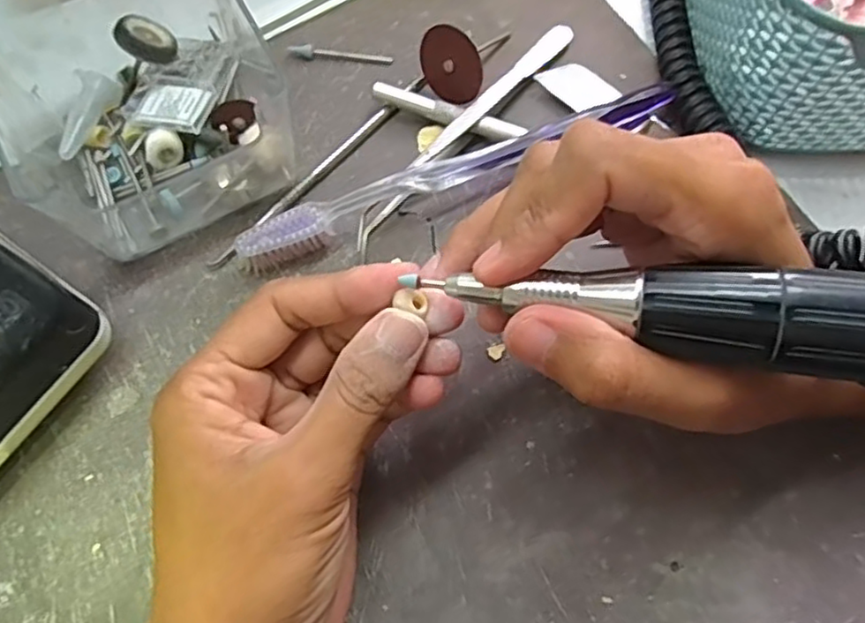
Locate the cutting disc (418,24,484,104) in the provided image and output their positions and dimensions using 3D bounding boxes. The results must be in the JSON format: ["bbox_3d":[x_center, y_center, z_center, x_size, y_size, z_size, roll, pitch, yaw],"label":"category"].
[{"bbox_3d":[0.007,-0.107,0.288,0.032,0.030,0.004,22,39,28],"label":"cutting disc"}]

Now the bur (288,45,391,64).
[{"bbox_3d":[-0.042,-0.118,0.306,0.047,0.006,0.005,2,71,0],"label":"bur"}]

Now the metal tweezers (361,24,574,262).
[{"bbox_3d":[0.014,-0.080,0.286,0.012,0.015,0.140,40,74,14],"label":"metal tweezers"}]

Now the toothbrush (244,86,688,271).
[{"bbox_3d":[0.012,-0.058,0.275,0.188,0.021,0.016,-21,71,-8],"label":"toothbrush"}]

